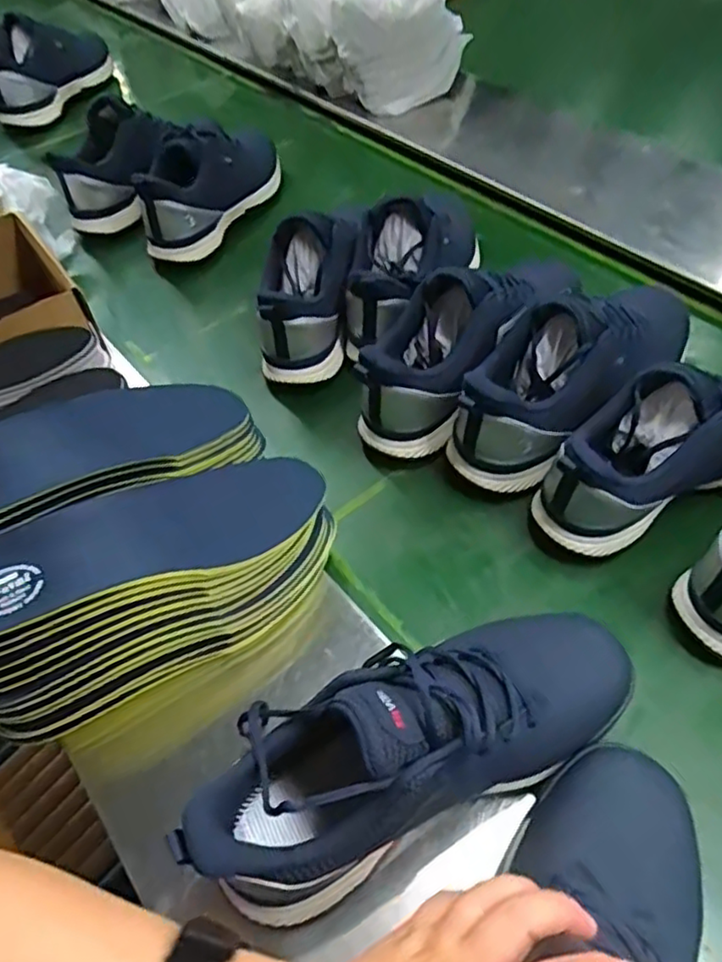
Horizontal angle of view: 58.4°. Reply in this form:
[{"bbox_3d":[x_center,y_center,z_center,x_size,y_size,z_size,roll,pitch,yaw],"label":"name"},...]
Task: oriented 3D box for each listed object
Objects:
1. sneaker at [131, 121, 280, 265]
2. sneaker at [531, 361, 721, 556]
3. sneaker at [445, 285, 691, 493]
[{"bbox_3d":[-0.211,-0.422,0.920,0.110,0.135,0.290,20,58,19],"label":"sneaker"},{"bbox_3d":[0.289,-0.039,0.562,0.281,0.147,0.090,-22,55,-10],"label":"sneaker"},{"bbox_3d":[0.215,-0.111,0.629,0.298,0.142,0.111,-40,60,-22],"label":"sneaker"}]

